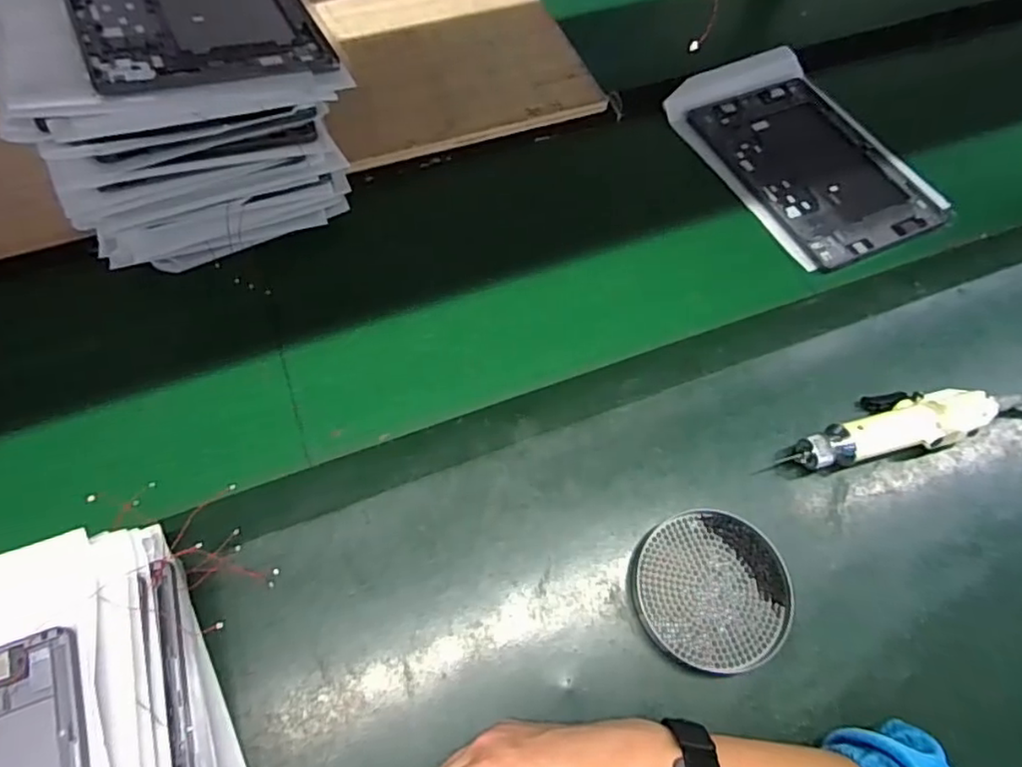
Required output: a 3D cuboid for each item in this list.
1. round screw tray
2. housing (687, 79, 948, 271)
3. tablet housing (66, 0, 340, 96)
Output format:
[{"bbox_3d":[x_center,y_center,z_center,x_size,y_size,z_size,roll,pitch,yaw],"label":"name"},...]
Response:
[{"bbox_3d":[0.152,0.155,0.460,0.112,0.010,0.115,1,62,-2],"label":"round screw tray"},{"bbox_3d":[0.335,-0.245,0.675,0.164,0.007,0.257,-21,65,-13],"label":"housing"},{"bbox_3d":[-0.271,-0.328,0.507,0.175,0.007,0.262,-20,63,-22],"label":"tablet housing"}]

